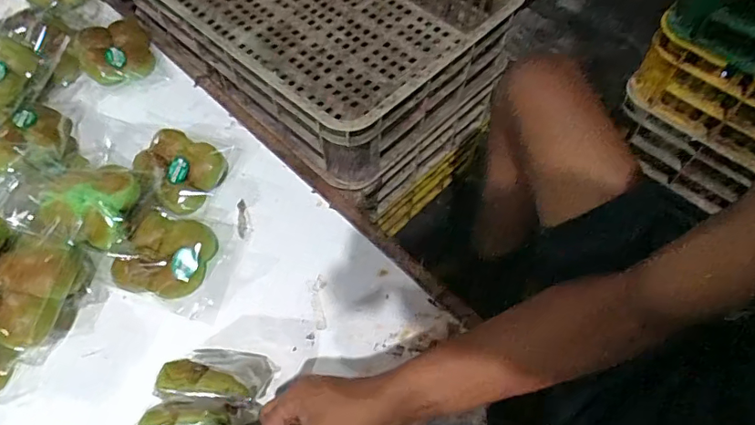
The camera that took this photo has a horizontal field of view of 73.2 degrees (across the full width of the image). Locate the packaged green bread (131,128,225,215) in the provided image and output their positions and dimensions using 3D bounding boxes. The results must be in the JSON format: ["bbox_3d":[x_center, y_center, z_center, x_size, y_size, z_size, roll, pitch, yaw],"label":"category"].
[{"bbox_3d":[-0.285,-0.060,0.721,0.118,0.042,0.104,25,64,12],"label":"packaged green bread"}]

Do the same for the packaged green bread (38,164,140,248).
[{"bbox_3d":[-0.359,-0.014,0.647,0.107,0.048,0.111,0,58,0],"label":"packaged green bread"}]

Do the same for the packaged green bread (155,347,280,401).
[{"bbox_3d":[-0.176,0.178,0.563,0.104,0.102,0.077,10,61,5],"label":"packaged green bread"}]

